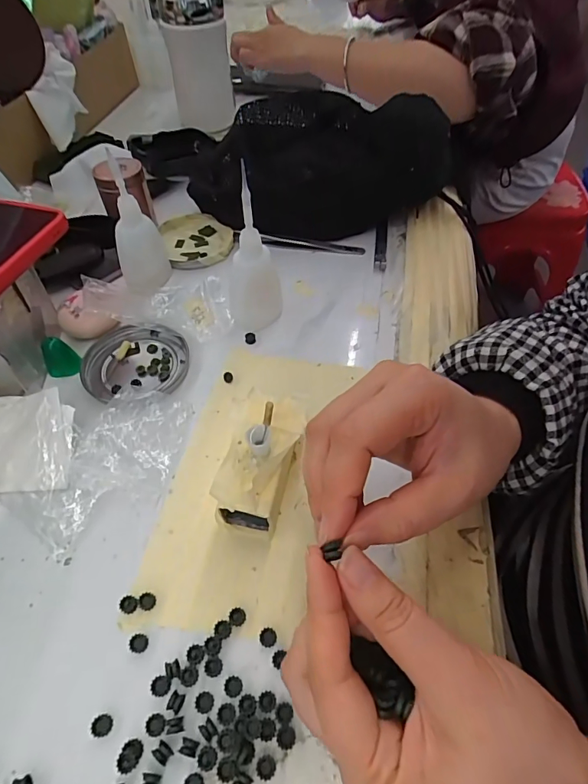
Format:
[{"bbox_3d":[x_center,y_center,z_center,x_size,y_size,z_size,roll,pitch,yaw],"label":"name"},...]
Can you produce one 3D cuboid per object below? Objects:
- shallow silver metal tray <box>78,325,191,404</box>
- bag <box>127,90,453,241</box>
[{"bbox_3d":[-0.122,-0.024,0.336,0.077,0.015,0.072,-31,59,-22],"label":"shallow silver metal tray"},{"bbox_3d":[-0.003,-0.213,0.416,0.299,0.107,0.087,1,53,0],"label":"bag"}]

